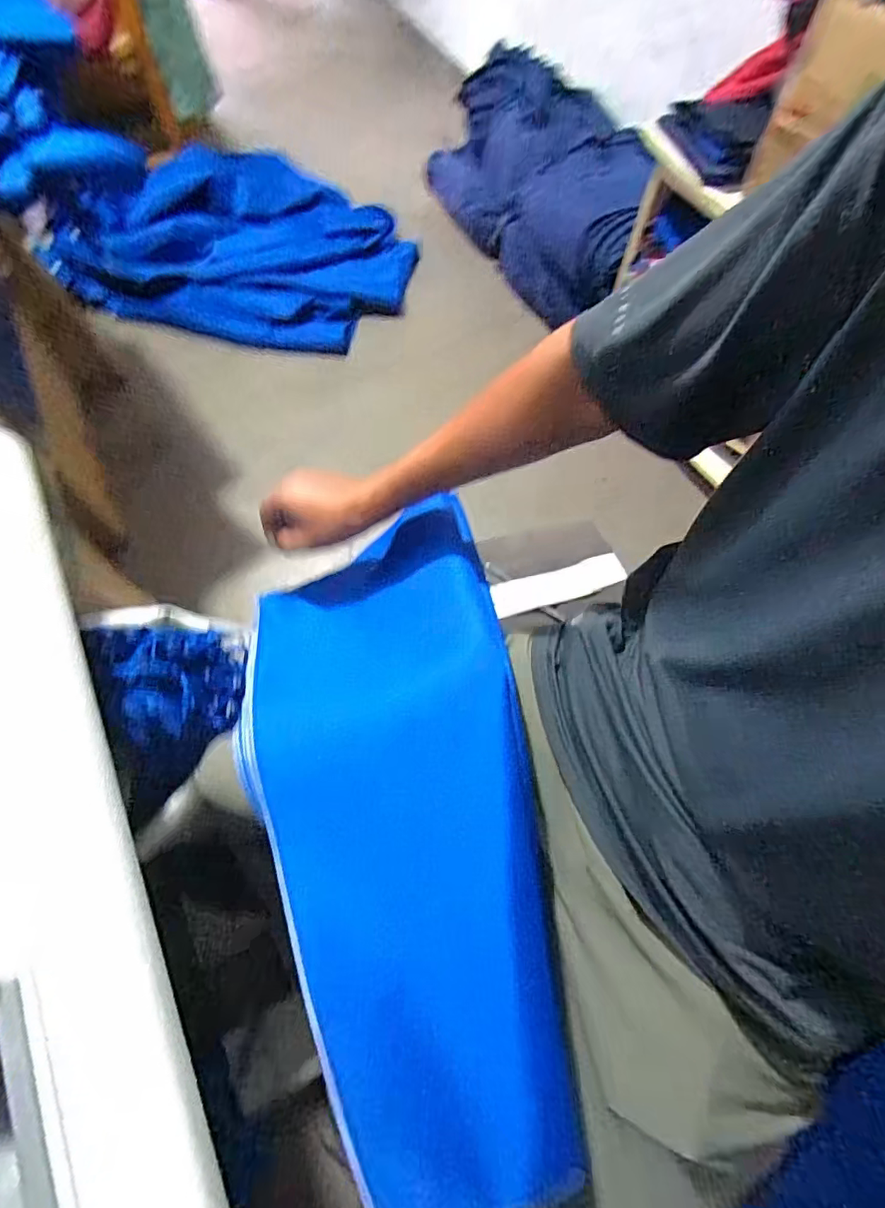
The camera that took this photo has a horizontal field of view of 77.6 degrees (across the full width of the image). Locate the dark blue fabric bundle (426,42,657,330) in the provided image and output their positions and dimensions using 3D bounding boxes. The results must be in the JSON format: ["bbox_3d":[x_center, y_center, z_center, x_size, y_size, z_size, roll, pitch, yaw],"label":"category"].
[{"bbox_3d":[0.250,-1.128,1.511,0.251,0.433,0.722,-35,71,-19],"label":"dark blue fabric bundle"}]

